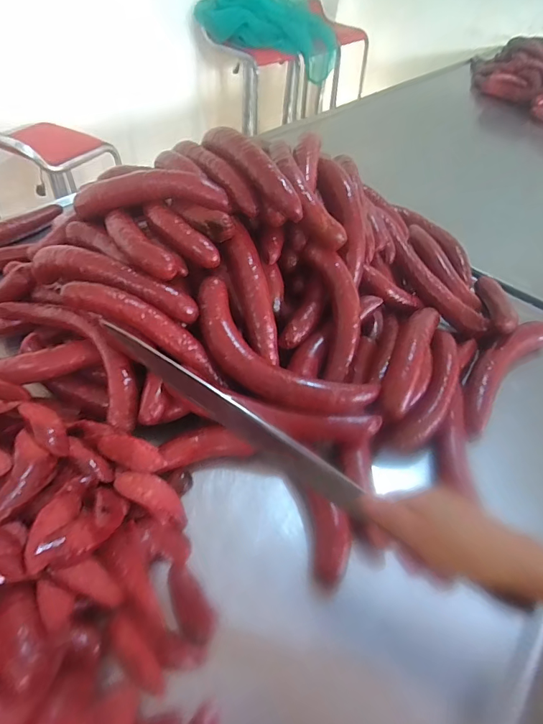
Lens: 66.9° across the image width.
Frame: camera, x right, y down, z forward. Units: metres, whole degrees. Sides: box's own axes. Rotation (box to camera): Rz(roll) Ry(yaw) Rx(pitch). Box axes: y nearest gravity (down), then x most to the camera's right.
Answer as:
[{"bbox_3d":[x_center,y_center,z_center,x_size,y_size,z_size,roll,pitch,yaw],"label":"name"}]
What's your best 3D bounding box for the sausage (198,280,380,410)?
[{"bbox_3d":[0.005,-0.007,0.517,0.259,0.069,0.090,27,52,16],"label":"sausage"}]

